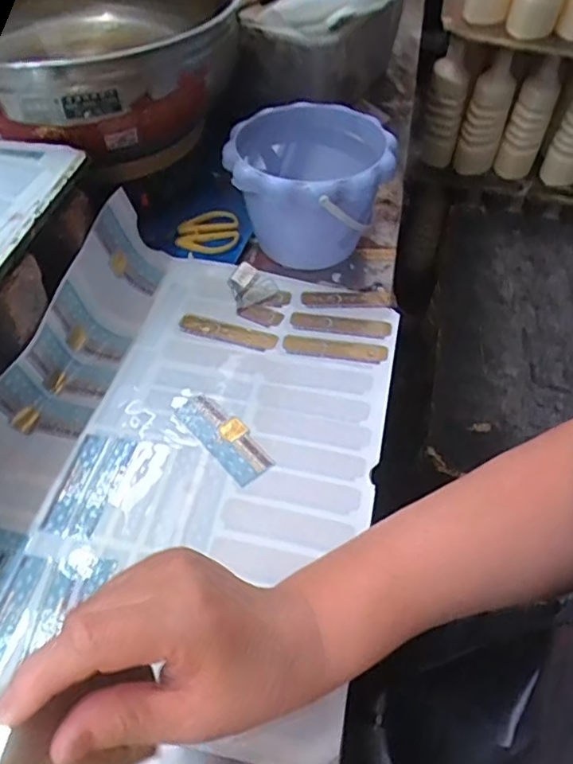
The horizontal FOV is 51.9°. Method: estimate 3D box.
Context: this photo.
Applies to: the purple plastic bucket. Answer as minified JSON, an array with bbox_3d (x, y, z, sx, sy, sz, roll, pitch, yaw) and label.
[{"bbox_3d":[0.026,-0.189,0.589,0.152,0.123,0.162,0,51,0],"label":"purple plastic bucket"}]

